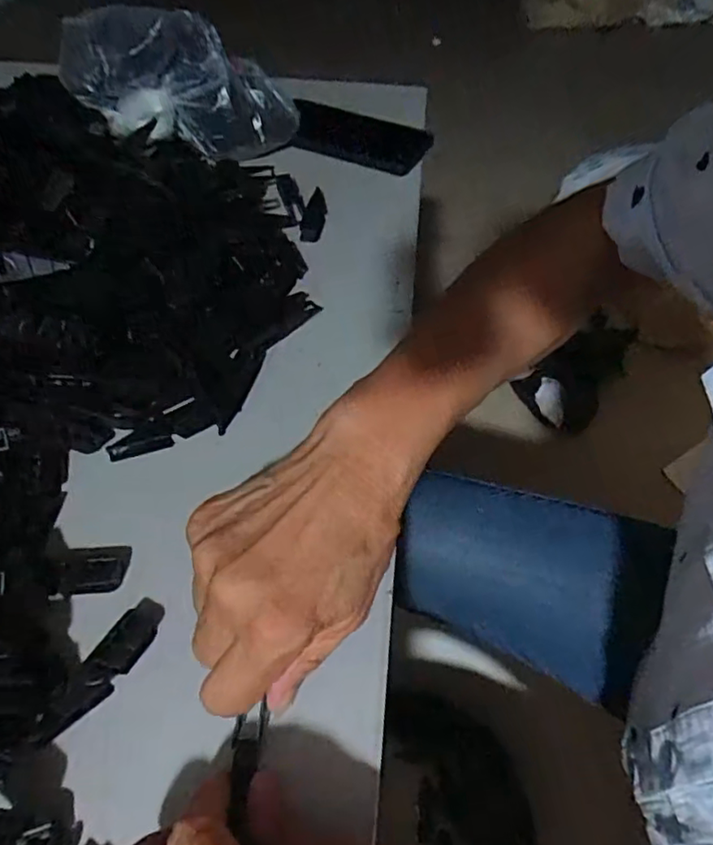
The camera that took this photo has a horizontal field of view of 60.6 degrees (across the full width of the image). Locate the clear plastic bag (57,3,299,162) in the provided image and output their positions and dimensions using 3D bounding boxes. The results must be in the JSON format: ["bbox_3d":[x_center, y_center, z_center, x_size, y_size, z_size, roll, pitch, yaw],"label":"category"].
[{"bbox_3d":[-0.143,-0.289,0.531,0.206,0.104,0.057,5,44,-32],"label":"clear plastic bag"}]

